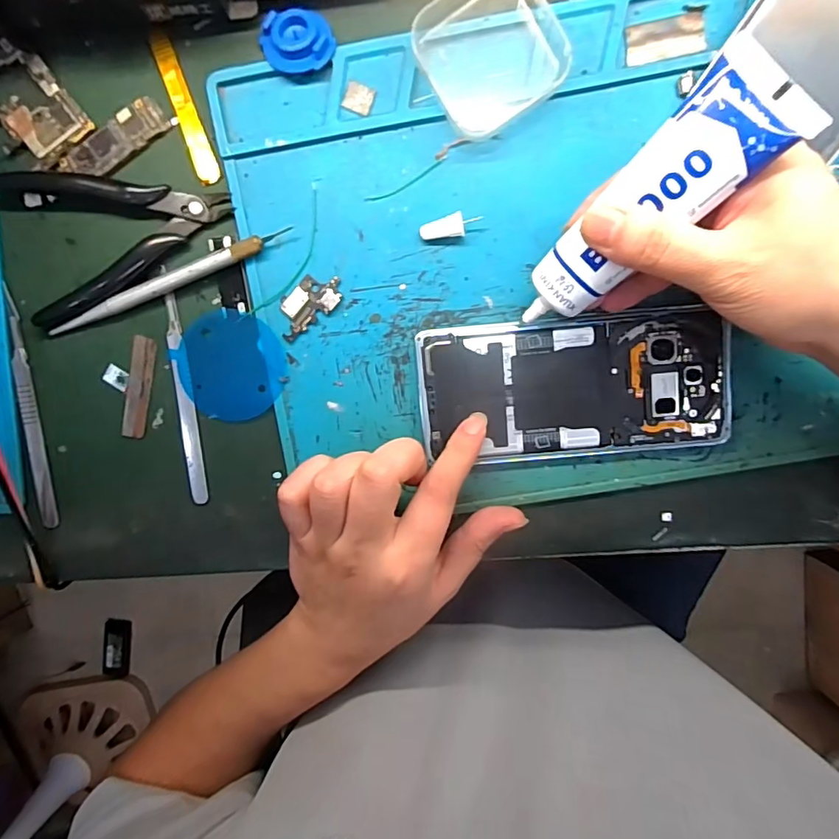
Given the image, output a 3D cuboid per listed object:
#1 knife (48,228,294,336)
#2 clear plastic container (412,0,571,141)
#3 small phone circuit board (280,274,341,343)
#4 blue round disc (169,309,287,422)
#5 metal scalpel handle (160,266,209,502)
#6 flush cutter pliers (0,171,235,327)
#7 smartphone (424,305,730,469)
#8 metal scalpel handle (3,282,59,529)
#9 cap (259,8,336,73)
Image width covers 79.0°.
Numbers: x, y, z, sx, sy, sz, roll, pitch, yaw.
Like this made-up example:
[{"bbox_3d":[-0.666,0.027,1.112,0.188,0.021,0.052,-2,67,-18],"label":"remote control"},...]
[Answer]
[{"bbox_3d":[-0.136,-0.074,0.272,0.138,0.008,0.009,-20,97,5],"label":"knife"},{"bbox_3d":[0.034,-0.180,0.248,0.065,0.014,0.064,-31,96,6],"label":"clear plastic container"},{"bbox_3d":[-0.061,-0.062,0.274,0.041,0.004,0.022,-37,96,7],"label":"small phone circuit board"},{"bbox_3d":[-0.104,-0.029,0.280,0.059,0.004,0.059,0,99,2],"label":"blue round disc"},{"bbox_3d":[-0.132,-0.016,0.283,0.011,0.004,0.129,-5,98,3],"label":"metal scalpel handle"},{"bbox_3d":[-0.160,-0.102,0.268,0.117,0.007,0.075,-14,98,4],"label":"flush cutter pliers"},{"bbox_3d":[0.082,-0.017,0.271,0.161,0.004,0.076,-1,99,2],"label":"smartphone"},{"bbox_3d":[-0.221,-0.003,0.287,0.009,0.004,0.133,-4,98,3],"label":"metal scalpel handle"},{"bbox_3d":[-0.060,-0.187,0.251,0.035,0.008,0.029,1,99,2],"label":"cap"}]

